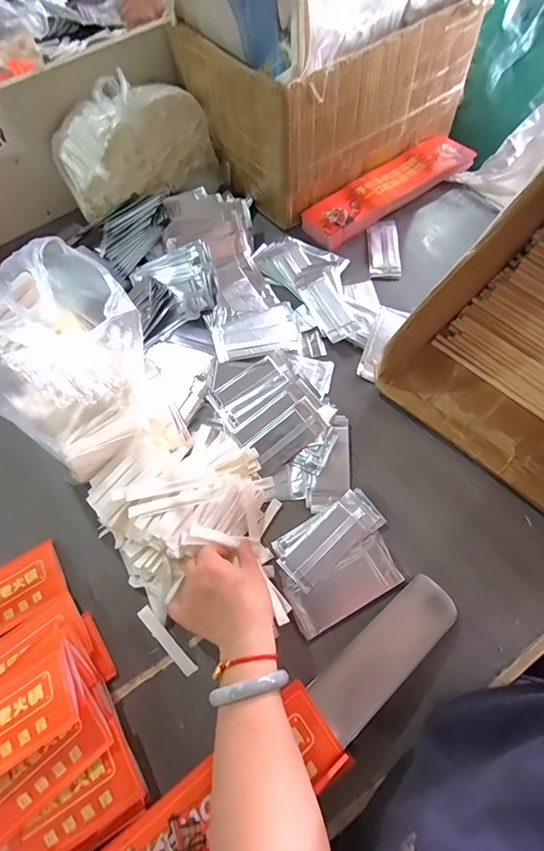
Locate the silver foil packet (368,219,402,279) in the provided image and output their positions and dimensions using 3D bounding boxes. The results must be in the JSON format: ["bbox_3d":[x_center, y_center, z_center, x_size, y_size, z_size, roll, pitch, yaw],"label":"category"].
[{"bbox_3d":[0.186,-0.295,0.676,0.052,0.009,0.129,1,65,4],"label":"silver foil packet"}]

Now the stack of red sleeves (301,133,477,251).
[{"bbox_3d":[0.205,-0.421,0.713,0.335,0.029,0.097,-34,68,-12],"label":"stack of red sleeves"}]

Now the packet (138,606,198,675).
[{"bbox_3d":[-0.113,0.232,0.439,0.014,0.004,0.085,-38,77,-29],"label":"packet"}]

